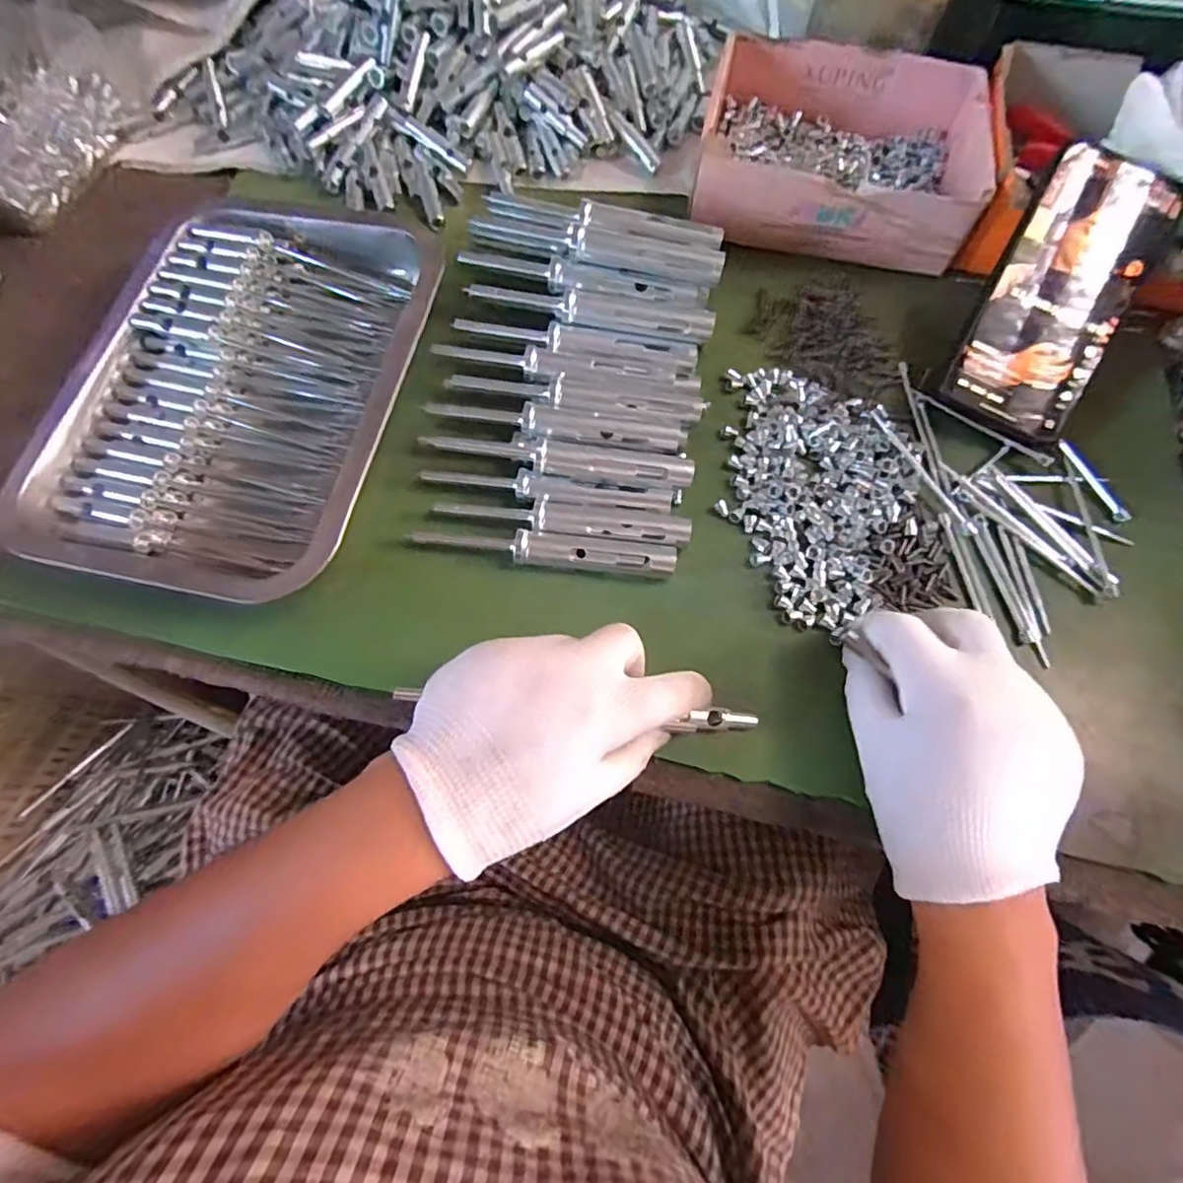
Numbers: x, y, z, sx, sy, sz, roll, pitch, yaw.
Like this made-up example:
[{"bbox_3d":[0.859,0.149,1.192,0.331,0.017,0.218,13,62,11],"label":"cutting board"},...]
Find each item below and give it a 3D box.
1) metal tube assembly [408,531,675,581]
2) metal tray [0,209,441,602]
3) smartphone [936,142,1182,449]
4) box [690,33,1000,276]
[{"bbox_3d":[-0.027,-0.022,0.324,0.144,0.018,0.017,6,73,2],"label":"metal tube assembly"},{"bbox_3d":[-0.200,-0.126,0.345,0.190,0.040,0.263,12,73,3],"label":"metal tray"},{"bbox_3d":[0.266,-0.166,0.335,0.075,0.013,0.153,26,96,4],"label":"smartphone"},{"bbox_3d":[0.164,-0.295,0.387,0.166,0.043,0.149,13,73,4],"label":"box"}]

